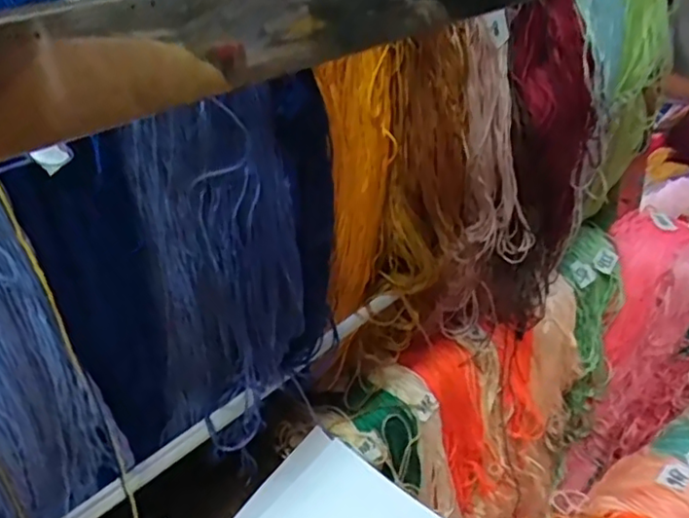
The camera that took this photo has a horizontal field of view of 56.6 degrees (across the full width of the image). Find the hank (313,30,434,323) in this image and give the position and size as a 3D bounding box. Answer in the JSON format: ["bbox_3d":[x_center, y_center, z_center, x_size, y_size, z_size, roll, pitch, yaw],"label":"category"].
[{"bbox_3d":[0.016,-0.037,0.340,0.056,0.154,0.027,-19,34,-23],"label":"hank"}]

